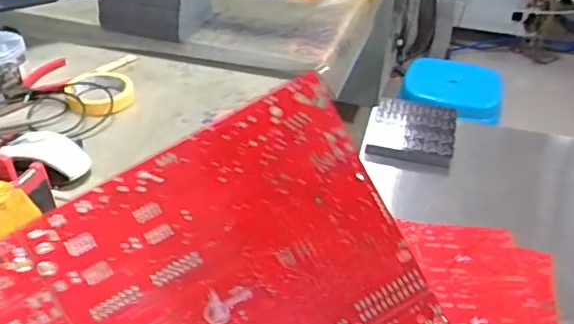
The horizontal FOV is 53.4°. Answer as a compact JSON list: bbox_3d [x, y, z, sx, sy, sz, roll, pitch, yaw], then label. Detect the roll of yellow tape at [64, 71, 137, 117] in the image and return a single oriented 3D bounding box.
[{"bbox_3d":[-0.279,-0.097,0.838,0.097,0.028,0.104,2,35,-1],"label":"roll of yellow tape"}]

